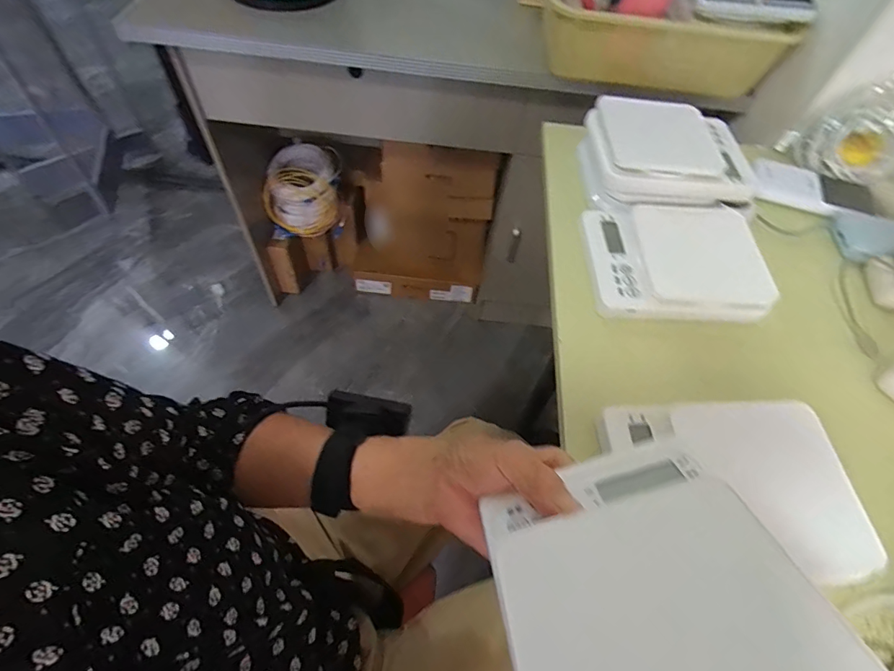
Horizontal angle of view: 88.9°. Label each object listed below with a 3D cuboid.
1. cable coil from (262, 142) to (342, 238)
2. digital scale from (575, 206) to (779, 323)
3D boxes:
[{"bbox_3d":[-0.369,-0.377,1.175,0.202,0.193,0.133,-16,59,-15],"label":"cable coil"},{"bbox_3d":[0.231,-0.082,0.470,0.168,0.028,0.141,2,56,-4],"label":"digital scale"}]

